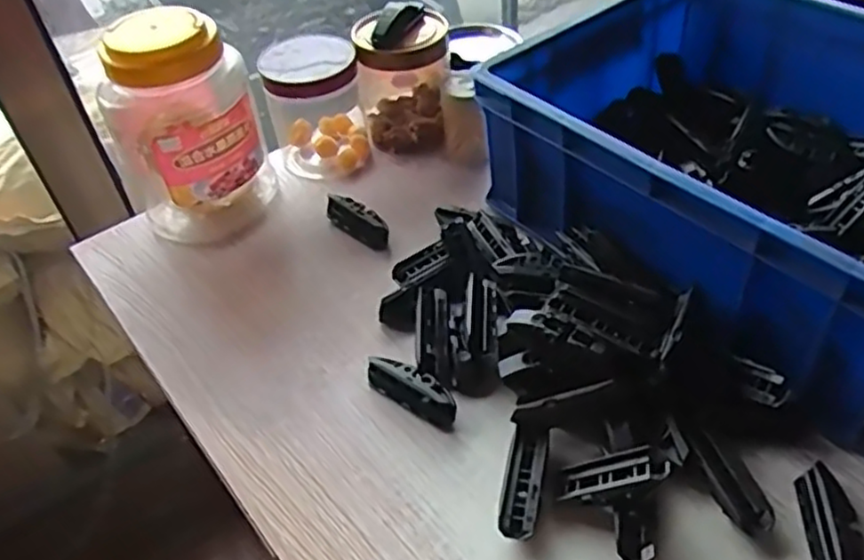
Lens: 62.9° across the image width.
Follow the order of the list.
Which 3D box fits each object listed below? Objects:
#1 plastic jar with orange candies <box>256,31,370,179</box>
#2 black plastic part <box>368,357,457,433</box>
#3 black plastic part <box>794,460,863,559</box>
[{"bbox_3d":[-0.105,-0.154,0.647,0.079,0.106,0.106,-9,45,-3],"label":"plastic jar with orange candies"},{"bbox_3d":[-0.012,0.072,0.466,0.071,0.019,0.022,25,53,28],"label":"black plastic part"},{"bbox_3d":[0.214,0.132,0.377,0.022,0.015,0.067,2,45,9],"label":"black plastic part"}]

